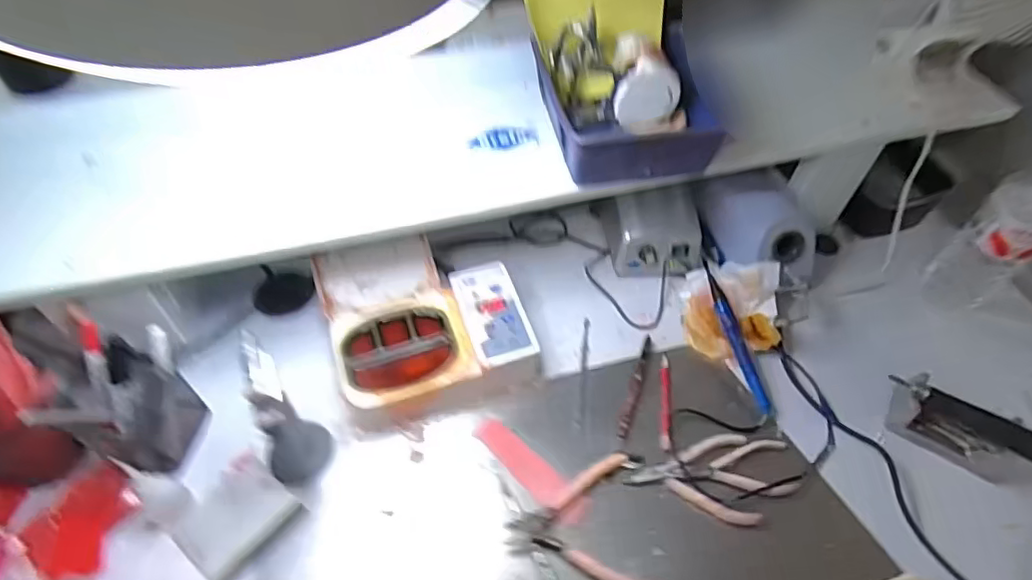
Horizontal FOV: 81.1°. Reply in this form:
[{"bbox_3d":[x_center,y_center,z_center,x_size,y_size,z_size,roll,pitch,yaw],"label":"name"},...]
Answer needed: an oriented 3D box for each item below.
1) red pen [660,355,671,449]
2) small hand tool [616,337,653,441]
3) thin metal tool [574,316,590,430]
[{"bbox_3d":[0.153,0.112,0.618,0.011,0.007,0.112,8,54,4],"label":"red pen"},{"bbox_3d":[0.124,0.101,0.628,0.011,0.009,0.120,20,56,11],"label":"small hand tool"},{"bbox_3d":[0.072,0.085,0.647,0.007,0.007,0.132,8,55,3],"label":"thin metal tool"}]

